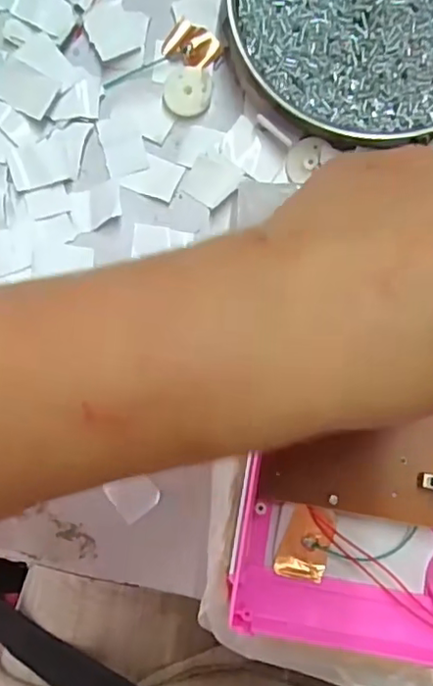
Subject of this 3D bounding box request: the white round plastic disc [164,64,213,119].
[{"bbox_3d":[-0.014,-0.122,0.284,0.023,0.007,0.023,0,86,3],"label":"white round plastic disc"}]

